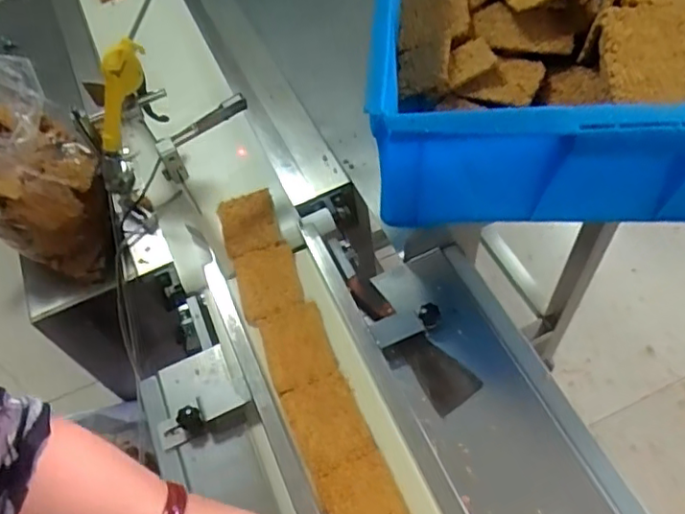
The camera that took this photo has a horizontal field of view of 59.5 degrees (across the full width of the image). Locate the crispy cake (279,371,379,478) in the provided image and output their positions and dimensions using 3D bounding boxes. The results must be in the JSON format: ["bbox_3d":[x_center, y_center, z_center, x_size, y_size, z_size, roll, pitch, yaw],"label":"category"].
[{"bbox_3d":[-0.015,0.162,0.591,0.067,0.015,0.089,-23,57,-9],"label":"crispy cake"}]

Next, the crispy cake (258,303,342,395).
[{"bbox_3d":[-0.049,0.094,0.642,0.068,0.008,0.093,-16,55,-8],"label":"crispy cake"}]

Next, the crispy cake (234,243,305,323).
[{"bbox_3d":[-0.084,0.027,0.682,0.068,0.028,0.076,-17,56,-5],"label":"crispy cake"}]

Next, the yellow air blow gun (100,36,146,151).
[{"bbox_3d":[-0.270,-0.193,0.727,0.049,0.132,0.051,-4,48,-35],"label":"yellow air blow gun"}]

